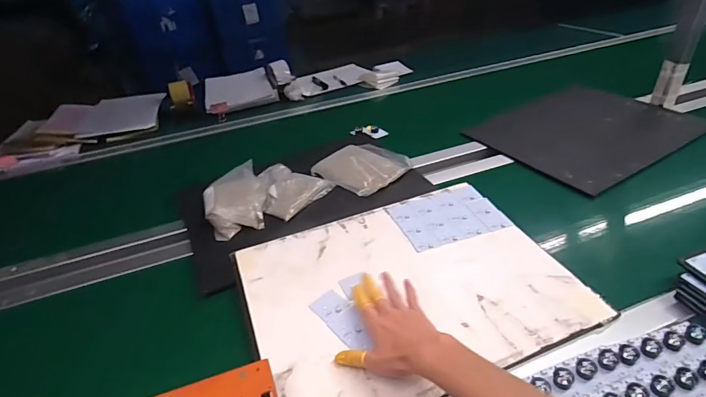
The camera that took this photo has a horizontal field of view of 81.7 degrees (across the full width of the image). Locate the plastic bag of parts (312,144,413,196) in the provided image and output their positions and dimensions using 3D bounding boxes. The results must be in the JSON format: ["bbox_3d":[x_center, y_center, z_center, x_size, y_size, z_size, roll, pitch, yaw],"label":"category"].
[{"bbox_3d":[0.022,-0.071,0.908,0.164,0.027,0.163,25,45,35],"label":"plastic bag of parts"}]

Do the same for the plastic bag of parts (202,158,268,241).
[{"bbox_3d":[-0.239,0.001,0.825,0.118,0.051,0.175,-12,36,-9],"label":"plastic bag of parts"}]

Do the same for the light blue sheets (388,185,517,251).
[{"bbox_3d":[0.174,0.032,0.764,0.187,0.011,0.140,-13,36,-14],"label":"light blue sheets"}]

